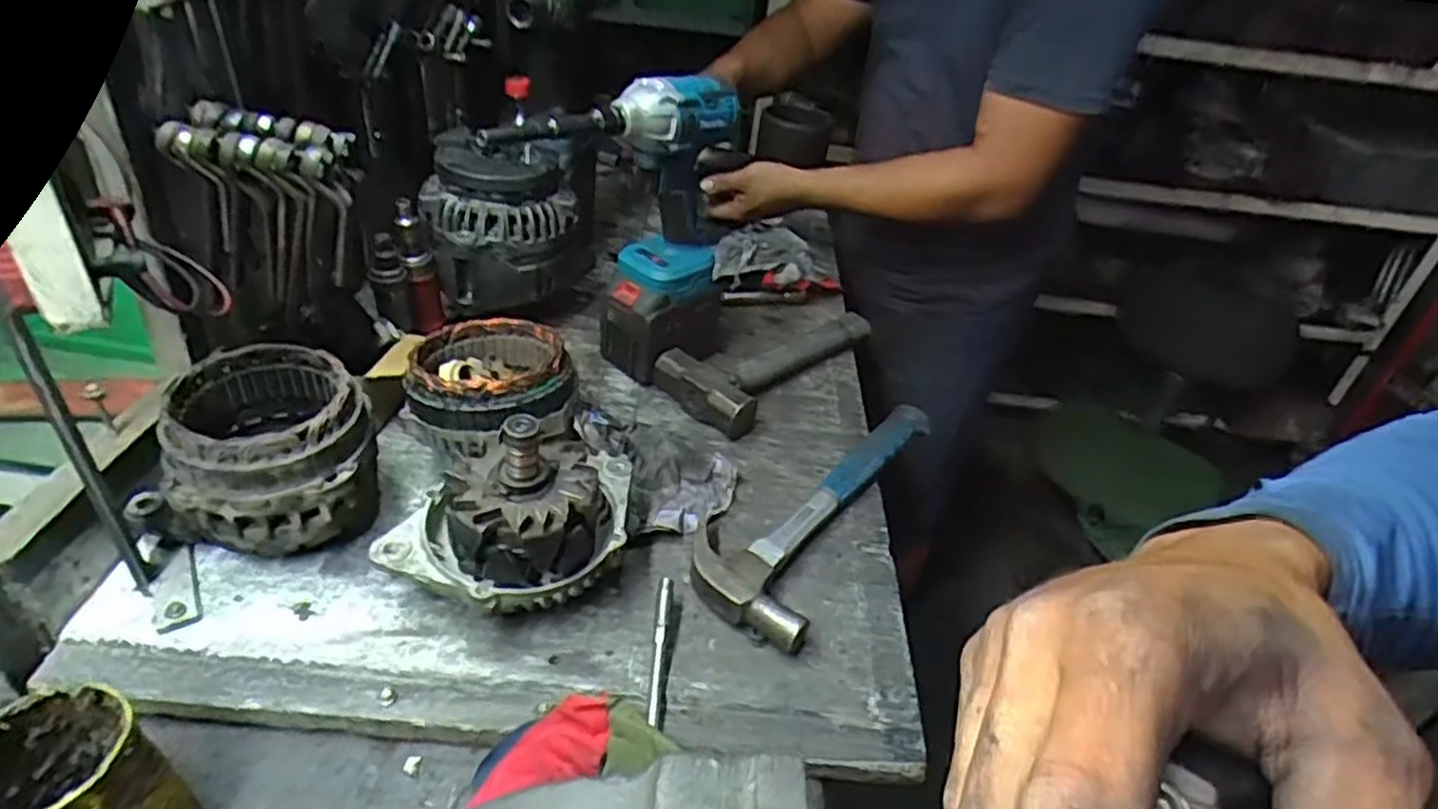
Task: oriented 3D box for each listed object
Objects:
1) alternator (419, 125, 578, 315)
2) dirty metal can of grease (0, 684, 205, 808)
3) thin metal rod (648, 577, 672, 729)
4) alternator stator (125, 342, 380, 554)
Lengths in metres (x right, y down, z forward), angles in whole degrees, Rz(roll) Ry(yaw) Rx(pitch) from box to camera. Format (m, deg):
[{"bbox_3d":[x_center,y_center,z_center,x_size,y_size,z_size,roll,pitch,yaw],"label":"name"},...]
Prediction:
[{"bbox_3d":[-0.221,-0.190,0.776,0.148,0.127,0.134,-3,37,-15],"label":"alternator"},{"bbox_3d":[-0.332,0.210,0.399,0.079,0.116,0.067,18,37,14],"label":"dirty metal can of grease"},{"bbox_3d":[-0.041,0.168,0.527,0.009,0.008,0.101,5,57,-3],"label":"thin metal rod"},{"bbox_3d":[-0.328,0.045,0.552,0.131,0.124,0.136,5,36,-4],"label":"alternator stator"}]

